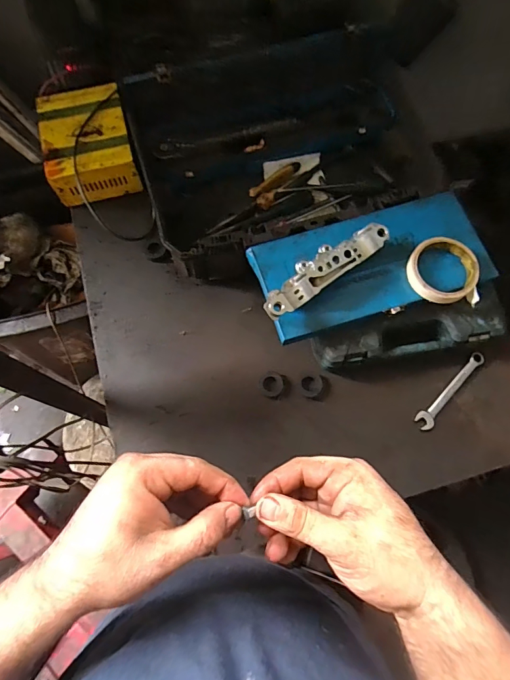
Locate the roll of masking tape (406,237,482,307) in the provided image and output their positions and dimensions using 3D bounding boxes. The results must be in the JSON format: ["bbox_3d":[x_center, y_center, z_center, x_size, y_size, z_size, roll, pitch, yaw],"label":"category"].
[{"bbox_3d":[0.254,-0.093,0.548,0.090,0.019,0.095,0,72,0],"label":"roll of masking tape"}]

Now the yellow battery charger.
[{"bbox_3d":[-0.281,-0.332,0.683,0.138,0.067,0.199,-16,72,-6],"label":"yellow battery charger"}]

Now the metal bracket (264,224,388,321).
[{"bbox_3d":[0.091,-0.095,0.532,0.183,0.029,0.047,-35,75,-11],"label":"metal bracket"}]

